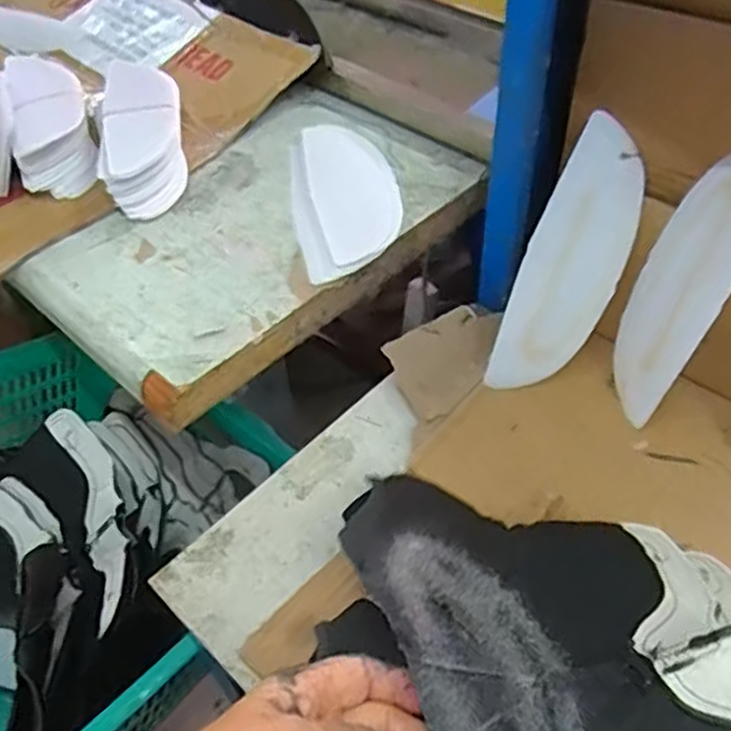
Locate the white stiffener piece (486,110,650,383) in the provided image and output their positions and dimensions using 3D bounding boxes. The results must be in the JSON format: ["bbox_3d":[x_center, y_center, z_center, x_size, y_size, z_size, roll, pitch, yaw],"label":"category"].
[{"bbox_3d":[0.162,-0.078,0.558,0.073,0.211,0.006,22,13,1],"label":"white stiffener piece"}]

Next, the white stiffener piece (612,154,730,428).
[{"bbox_3d":[0.233,-0.063,0.523,0.008,0.210,0.070,4,29,-33],"label":"white stiffener piece"}]

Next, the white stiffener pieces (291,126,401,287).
[{"bbox_3d":[-0.020,-0.164,0.678,0.097,0.012,0.234,-6,49,-1],"label":"white stiffener pieces"}]

